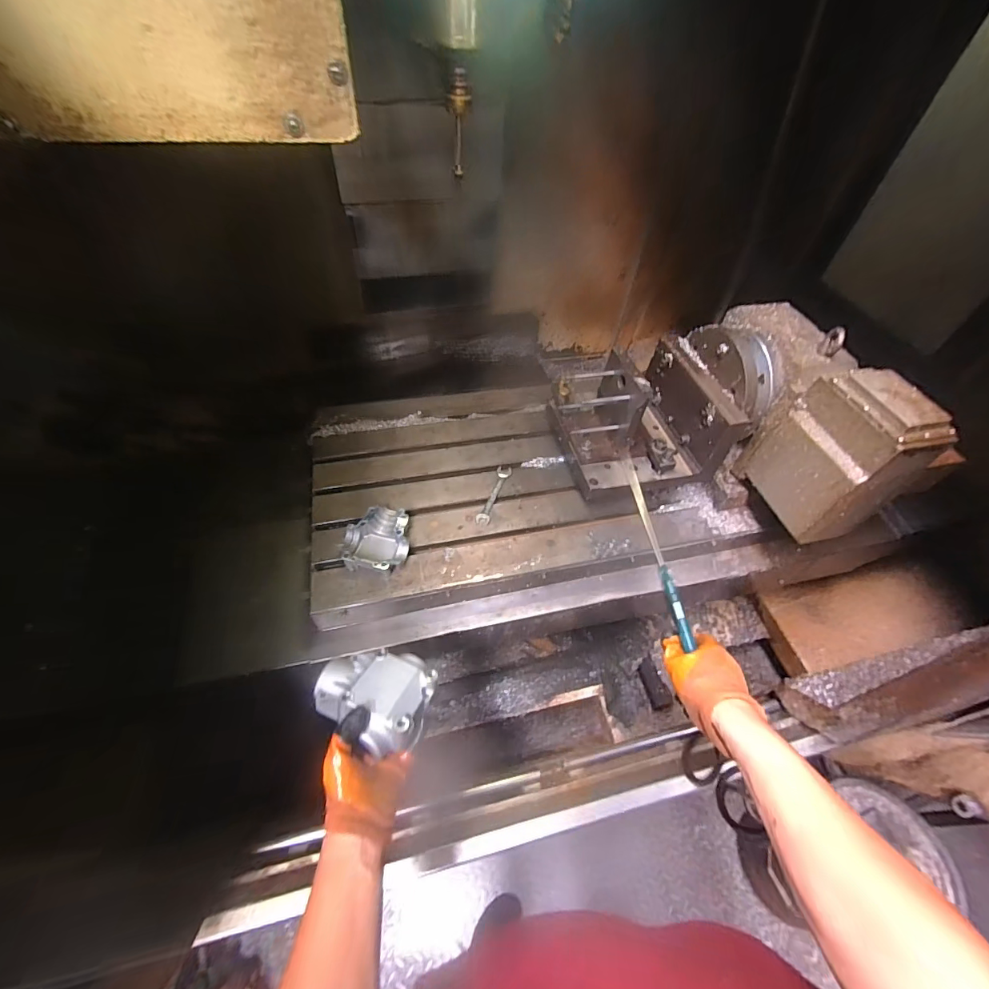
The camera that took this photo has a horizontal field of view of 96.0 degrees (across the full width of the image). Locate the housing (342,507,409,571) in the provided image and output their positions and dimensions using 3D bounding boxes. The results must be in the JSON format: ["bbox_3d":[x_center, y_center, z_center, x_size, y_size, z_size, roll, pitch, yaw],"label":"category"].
[{"bbox_3d":[-0.250,0.100,0.950,0.131,0.054,0.144,-3,52,-7],"label":"housing"}]

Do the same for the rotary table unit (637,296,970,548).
[{"bbox_3d":[0.585,-0.173,0.943,0.306,0.322,0.490,-9,52,-11],"label":"rotary table unit"}]

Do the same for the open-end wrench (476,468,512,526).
[{"bbox_3d":[0.001,-0.001,1.056,0.037,0.007,0.189,15,52,8],"label":"open-end wrench"}]

